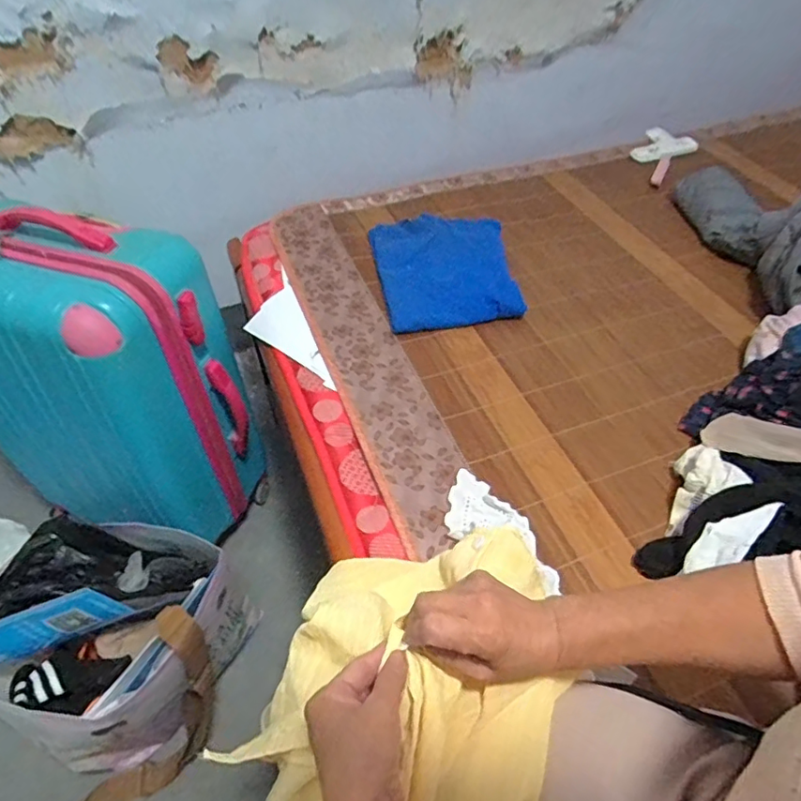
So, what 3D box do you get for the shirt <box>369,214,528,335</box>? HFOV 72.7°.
[{"bbox_3d":[0.077,-0.233,0.940,0.224,0.047,0.282,-6,50,-9],"label":"shirt"}]

